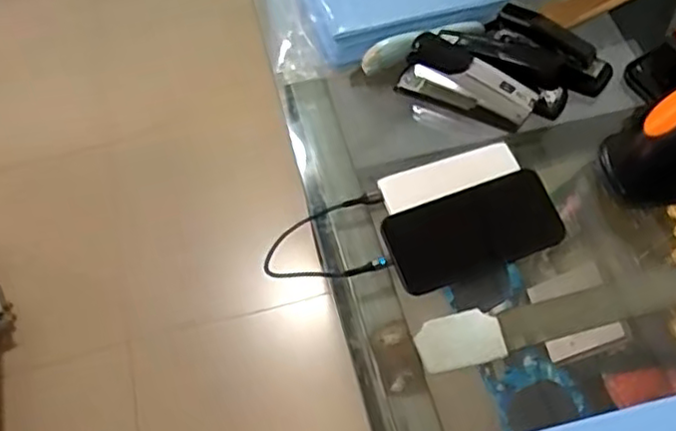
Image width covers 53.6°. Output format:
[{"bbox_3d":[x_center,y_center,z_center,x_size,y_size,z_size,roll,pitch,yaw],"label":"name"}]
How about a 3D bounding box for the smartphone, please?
[{"bbox_3d":[0.125,0.014,0.622,0.157,0.012,0.082,-18,71,0],"label":"smartphone"}]

